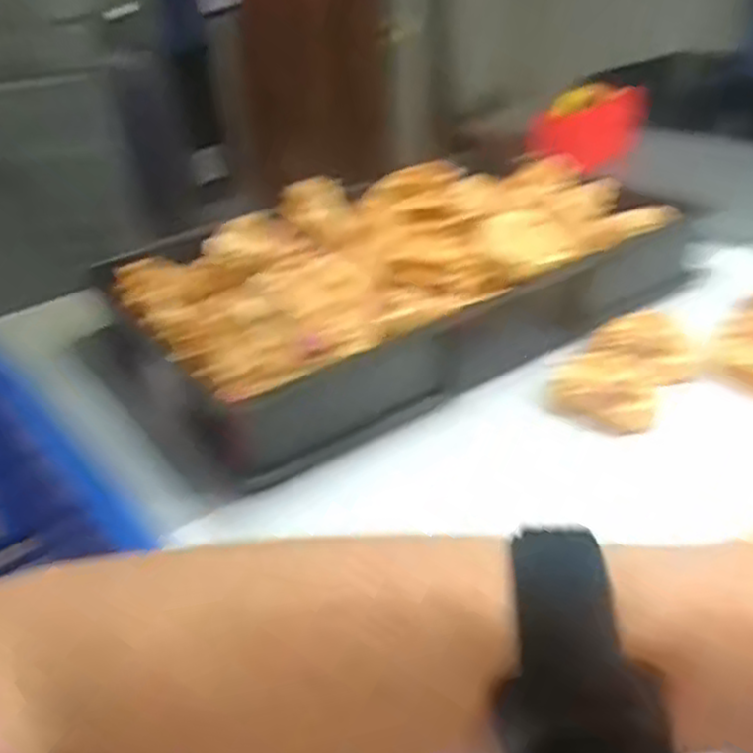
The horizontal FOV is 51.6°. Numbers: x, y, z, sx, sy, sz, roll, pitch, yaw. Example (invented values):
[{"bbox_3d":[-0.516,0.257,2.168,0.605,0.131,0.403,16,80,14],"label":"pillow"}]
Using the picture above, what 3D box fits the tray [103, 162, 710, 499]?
[{"bbox_3d":[0.053,-0.109,0.799,0.574,0.162,0.259,-22,33,-24],"label":"tray"}]

